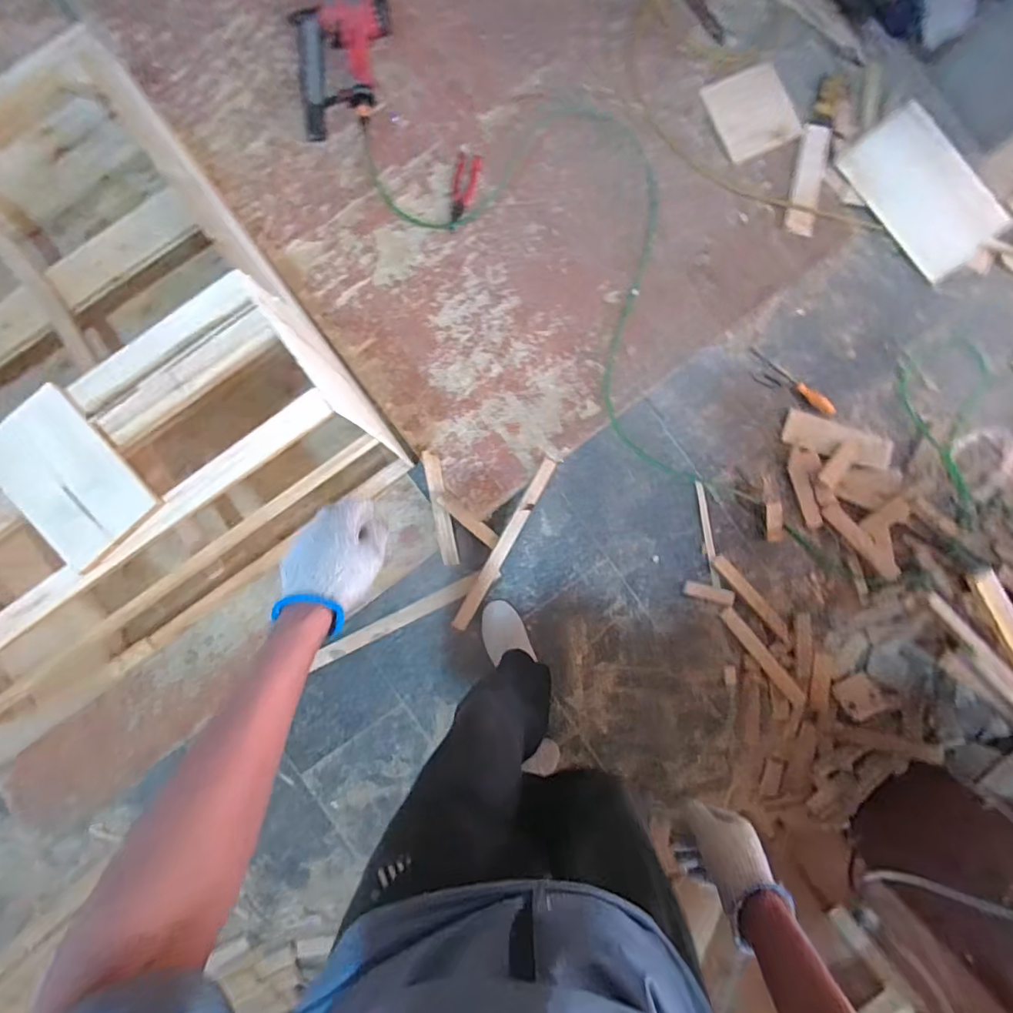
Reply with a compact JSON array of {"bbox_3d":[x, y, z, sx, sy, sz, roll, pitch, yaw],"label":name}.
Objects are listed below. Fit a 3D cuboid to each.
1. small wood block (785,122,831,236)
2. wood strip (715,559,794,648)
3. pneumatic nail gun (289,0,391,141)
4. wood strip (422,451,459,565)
[{"bbox_3d":[0.718,-0.776,1.243,0.067,0.022,0.253,10,88,-1],"label":"small wood block"},{"bbox_3d":[0.588,0.221,1.242,0.035,0.016,0.261,-40,89,-2],"label":"wood strip"},{"bbox_3d":[-0.372,-1.019,1.190,0.228,0.084,0.287,-8,89,-1],"label":"pneumatic nail gun"},{"bbox_3d":[-0.154,0.003,1.220,0.038,0.022,0.266,-11,89,-1],"label":"wood strip"}]

